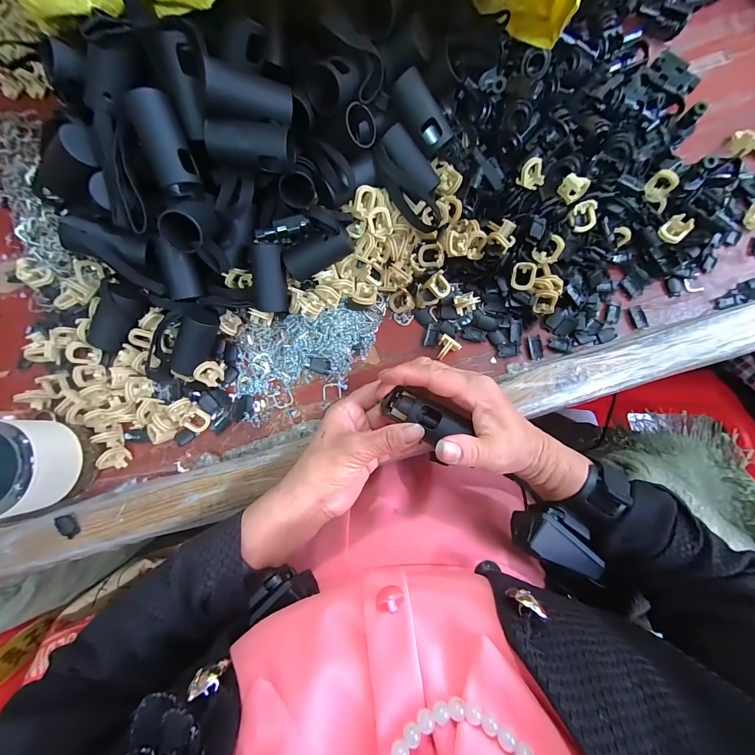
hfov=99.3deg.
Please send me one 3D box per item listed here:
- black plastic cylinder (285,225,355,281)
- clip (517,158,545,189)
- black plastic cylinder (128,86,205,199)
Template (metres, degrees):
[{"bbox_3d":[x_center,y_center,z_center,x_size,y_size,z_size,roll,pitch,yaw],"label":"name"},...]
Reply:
[{"bbox_3d":[-0.052,-0.113,0.288,0.063,0.023,0.025,-27,84,-2],"label":"black plastic cylinder"},{"bbox_3d":[0.155,-0.204,0.320,0.024,0.012,0.026,-6,129,-10],"label":"clip"},{"bbox_3d":[-0.159,-0.175,0.244,0.027,0.024,0.069,-14,119,-1],"label":"black plastic cylinder"}]

